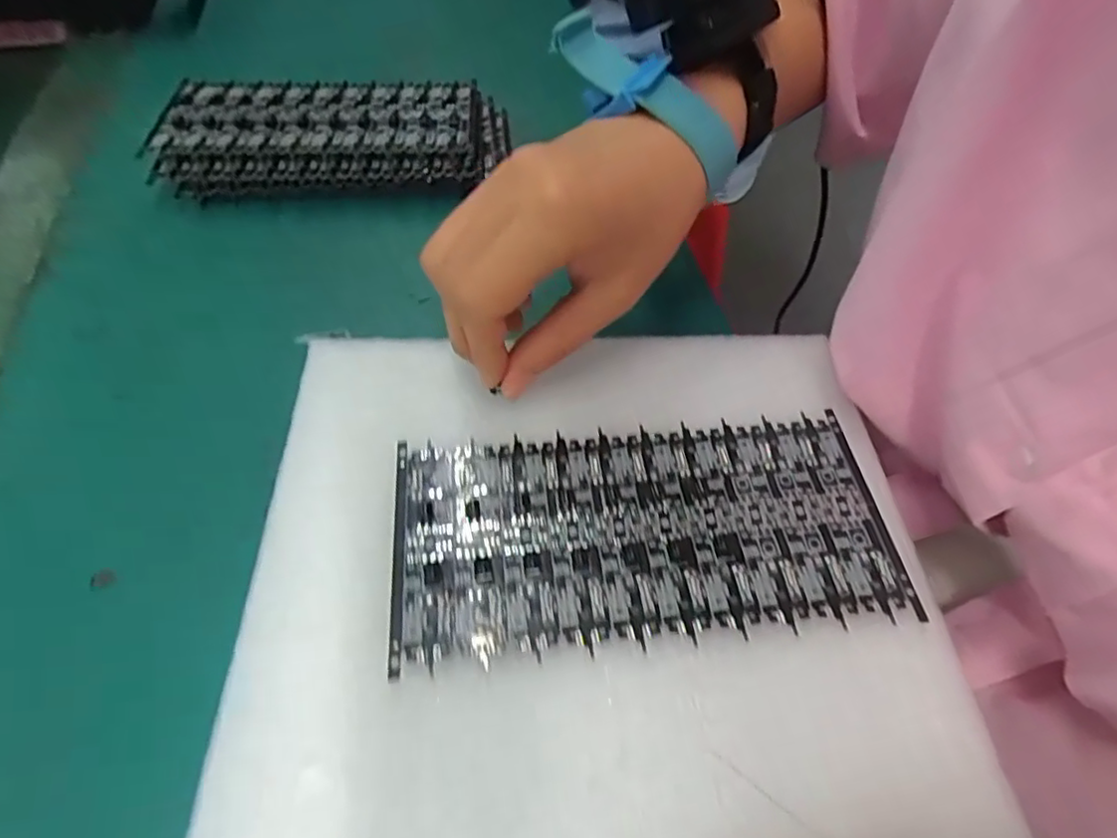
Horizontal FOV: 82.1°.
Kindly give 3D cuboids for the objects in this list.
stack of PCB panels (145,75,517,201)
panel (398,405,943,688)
[{"bbox_3d":[-0.117,-0.153,0.343,0.173,0.028,0.074,-4,54,-4],"label":"stack of PCB panels"},{"bbox_3d":[0.028,0.035,0.215,0.162,0.004,0.074,-5,54,-4],"label":"panel"}]

